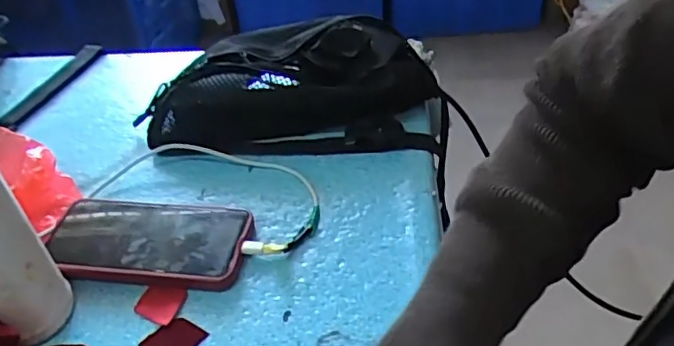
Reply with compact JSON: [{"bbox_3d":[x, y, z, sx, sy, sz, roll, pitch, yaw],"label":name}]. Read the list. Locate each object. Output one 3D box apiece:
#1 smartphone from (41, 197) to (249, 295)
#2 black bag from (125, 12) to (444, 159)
[{"bbox_3d":[-0.149,0.053,0.473,0.152,0.019,0.084,1,41,8],"label":"smartphone"},{"bbox_3d":[-0.046,-0.088,0.579,0.268,0.077,0.139,-2,41,4],"label":"black bag"}]

